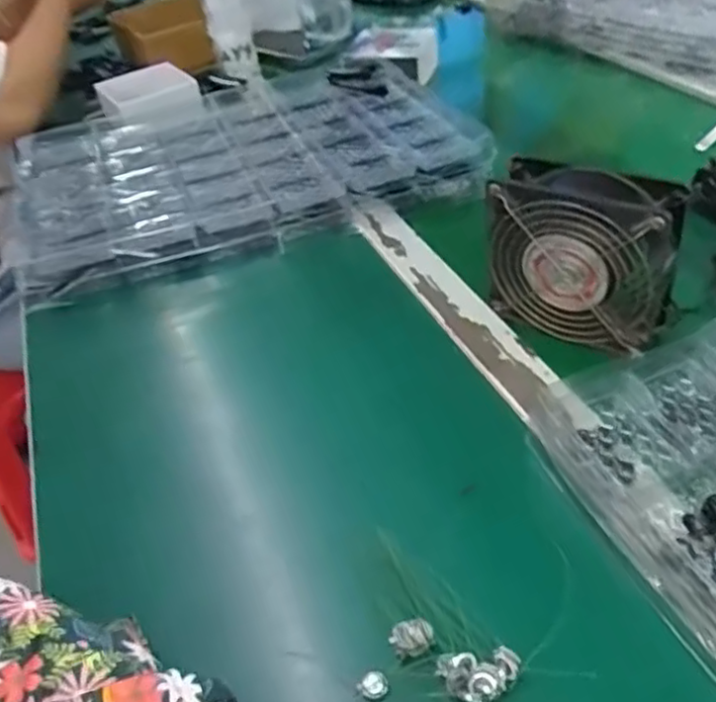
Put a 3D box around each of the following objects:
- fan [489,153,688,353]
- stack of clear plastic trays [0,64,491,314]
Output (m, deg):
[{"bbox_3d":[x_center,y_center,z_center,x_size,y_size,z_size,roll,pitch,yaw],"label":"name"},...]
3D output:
[{"bbox_3d":[0.150,-0.063,0.460,0.119,0.111,0.048,23,50,33],"label":"fan"},{"bbox_3d":[-0.129,-0.216,0.714,0.442,0.033,0.359,-18,41,-10],"label":"stack of clear plastic trays"}]

